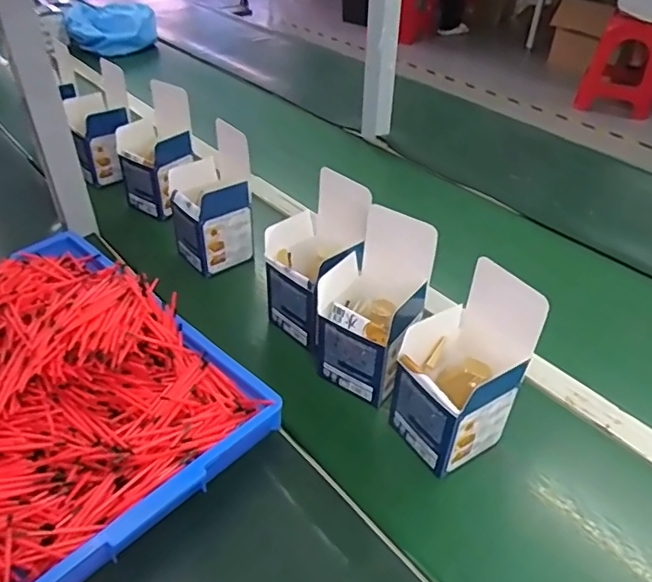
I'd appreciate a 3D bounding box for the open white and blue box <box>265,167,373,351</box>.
[{"bbox_3d":[-0.012,-0.034,0.637,0.094,0.175,0.096,-29,47,-32],"label":"open white and blue box"}]

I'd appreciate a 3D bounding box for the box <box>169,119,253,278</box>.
[{"bbox_3d":[-0.150,-0.124,0.758,0.111,0.160,0.106,-20,43,-25],"label":"box"}]

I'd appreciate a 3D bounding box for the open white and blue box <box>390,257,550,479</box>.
[{"bbox_3d":[0.125,0.077,0.517,0.094,0.162,0.092,-19,43,-23],"label":"open white and blue box"}]

